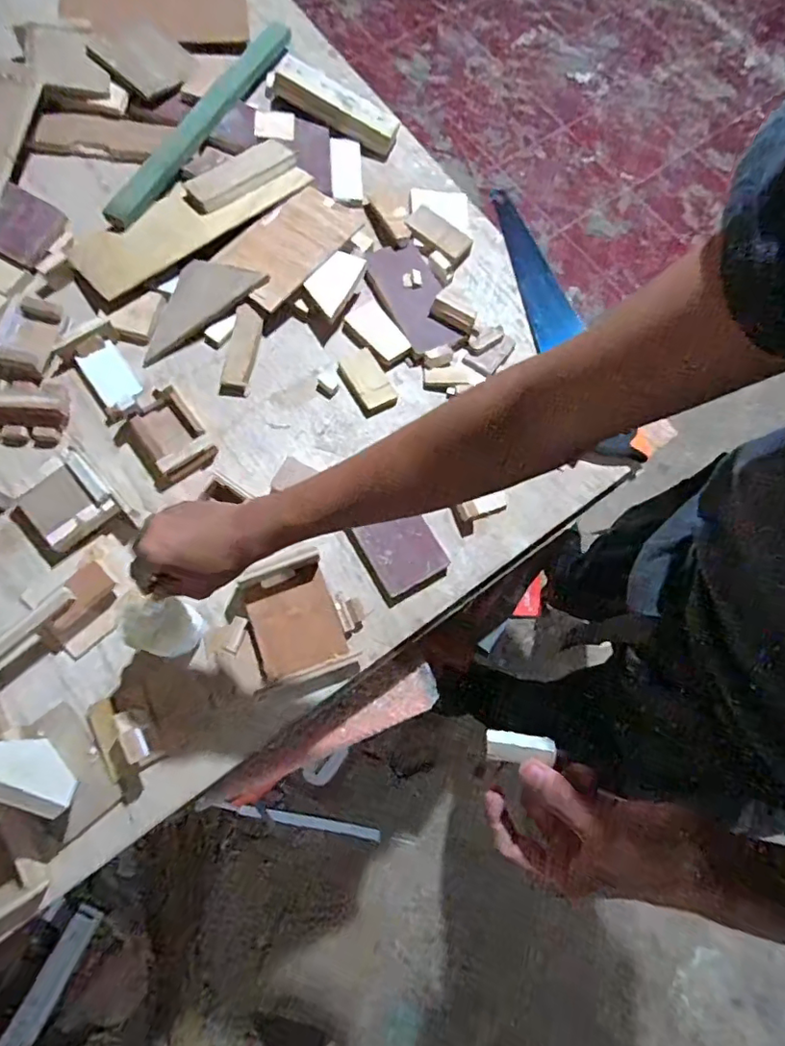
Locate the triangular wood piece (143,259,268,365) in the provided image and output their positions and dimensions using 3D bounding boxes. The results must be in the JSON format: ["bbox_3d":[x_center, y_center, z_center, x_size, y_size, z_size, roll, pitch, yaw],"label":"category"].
[{"bbox_3d":[-0.284,-0.316,0.783,0.196,0.025,0.085,-37,79,-14],"label":"triangular wood piece"}]

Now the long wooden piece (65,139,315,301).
[{"bbox_3d":[-0.298,-0.460,0.819,0.360,0.034,0.141,-37,80,-14],"label":"long wooden piece"}]

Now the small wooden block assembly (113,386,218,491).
[{"bbox_3d":[-0.296,-0.108,0.711,0.096,0.032,0.113,-35,79,-13],"label":"small wooden block assembly"}]

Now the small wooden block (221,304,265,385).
[{"bbox_3d":[-0.213,-0.250,0.780,0.037,0.019,0.119,11,73,-1],"label":"small wooden block"}]

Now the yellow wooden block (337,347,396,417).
[{"bbox_3d":[-0.037,-0.203,0.781,0.058,0.017,0.100,-27,77,-12],"label":"yellow wooden block"}]

